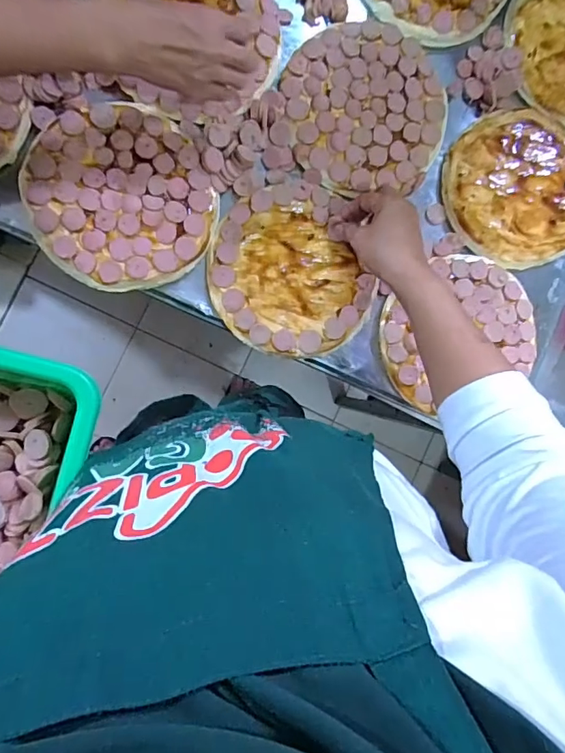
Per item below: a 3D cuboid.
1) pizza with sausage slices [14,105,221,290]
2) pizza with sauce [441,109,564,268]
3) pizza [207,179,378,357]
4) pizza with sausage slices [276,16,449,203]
[{"bbox_3d":[-0.169,-0.194,0.522,0.183,0.035,0.194,0,93,-4],"label":"pizza with sausage slices"},{"bbox_3d":[0.295,-0.233,0.603,0.178,0.022,0.189,0,93,-4],"label":"pizza with sauce"},{"bbox_3d":[0.009,-0.118,0.557,0.170,0.018,0.190,-28,94,-2],"label":"pizza"},{"bbox_3d":[0.101,-0.318,0.578,0.191,0.020,0.189,0,93,-4],"label":"pizza with sausage slices"}]

